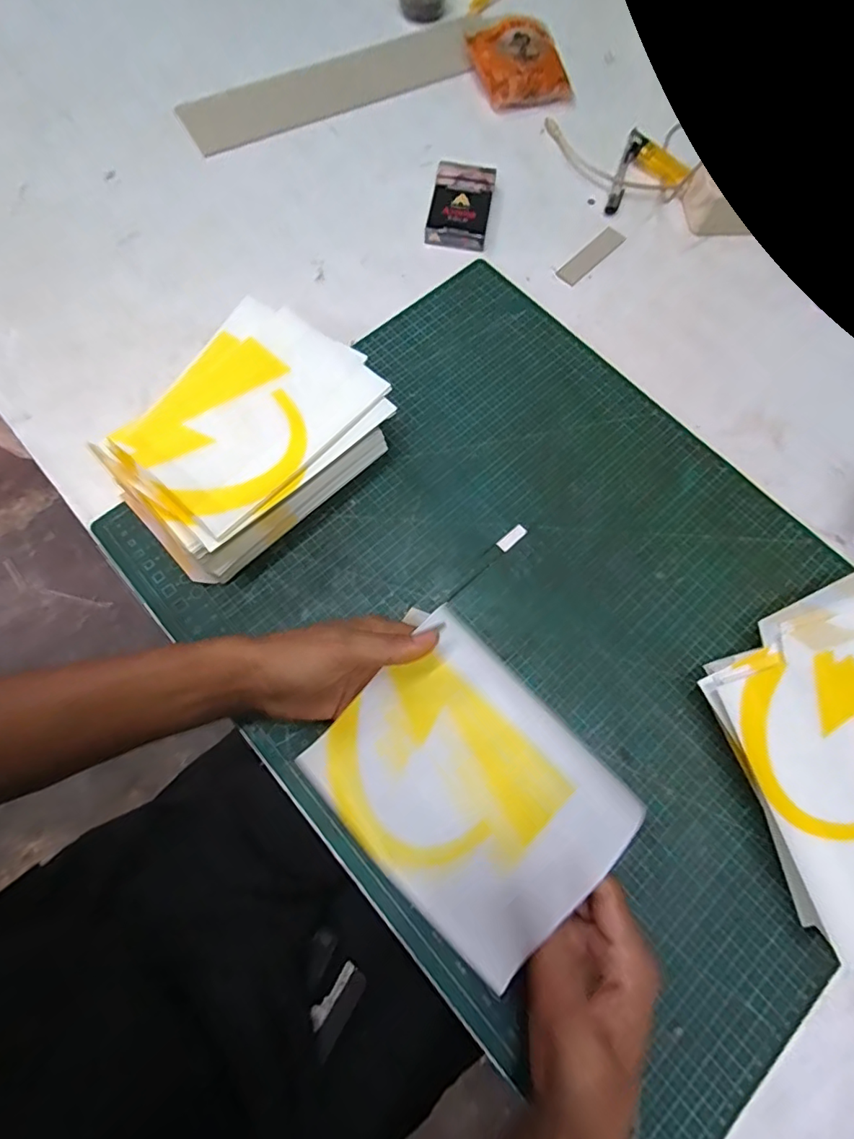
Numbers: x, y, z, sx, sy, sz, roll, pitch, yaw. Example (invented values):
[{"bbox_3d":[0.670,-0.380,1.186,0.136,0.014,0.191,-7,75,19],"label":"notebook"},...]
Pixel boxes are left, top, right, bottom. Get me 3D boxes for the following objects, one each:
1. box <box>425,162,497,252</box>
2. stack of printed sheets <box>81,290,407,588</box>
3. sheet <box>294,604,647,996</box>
[{"bbox_3d":[0.035,-0.372,0.530,0.060,0.019,0.099,9,73,1],"label":"box"},{"bbox_3d":[-0.145,-0.104,0.417,0.207,0.073,0.154,-43,79,-13],"label":"stack of printed sheets"},{"bbox_3d":[0.024,0.133,0.320,0.168,0.035,0.137,43,77,11],"label":"sheet"}]

